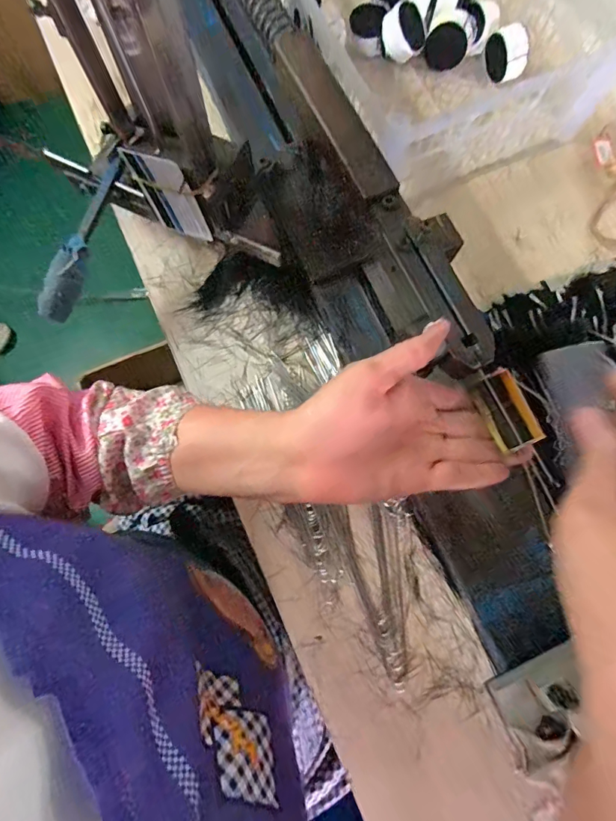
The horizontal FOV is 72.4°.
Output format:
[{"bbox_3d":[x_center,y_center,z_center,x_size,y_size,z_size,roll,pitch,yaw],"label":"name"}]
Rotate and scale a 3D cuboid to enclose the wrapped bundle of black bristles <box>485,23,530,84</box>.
[{"bbox_3d":[0.227,-0.407,0.479,0.033,0.038,0.049,-19,80,-2],"label":"wrapped bundle of black bristles"}]

